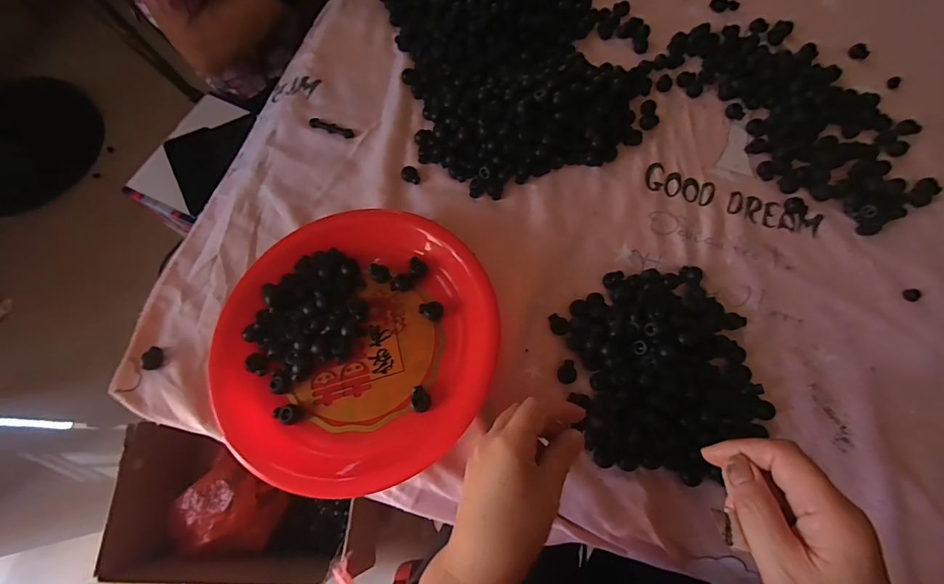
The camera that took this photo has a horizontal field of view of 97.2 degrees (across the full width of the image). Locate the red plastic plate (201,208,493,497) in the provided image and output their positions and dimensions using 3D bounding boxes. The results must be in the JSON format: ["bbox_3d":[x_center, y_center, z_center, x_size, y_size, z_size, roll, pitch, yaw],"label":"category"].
[{"bbox_3d":[-0.110,0.039,0.397,0.264,0.051,0.256,0,71,0],"label":"red plastic plate"}]

